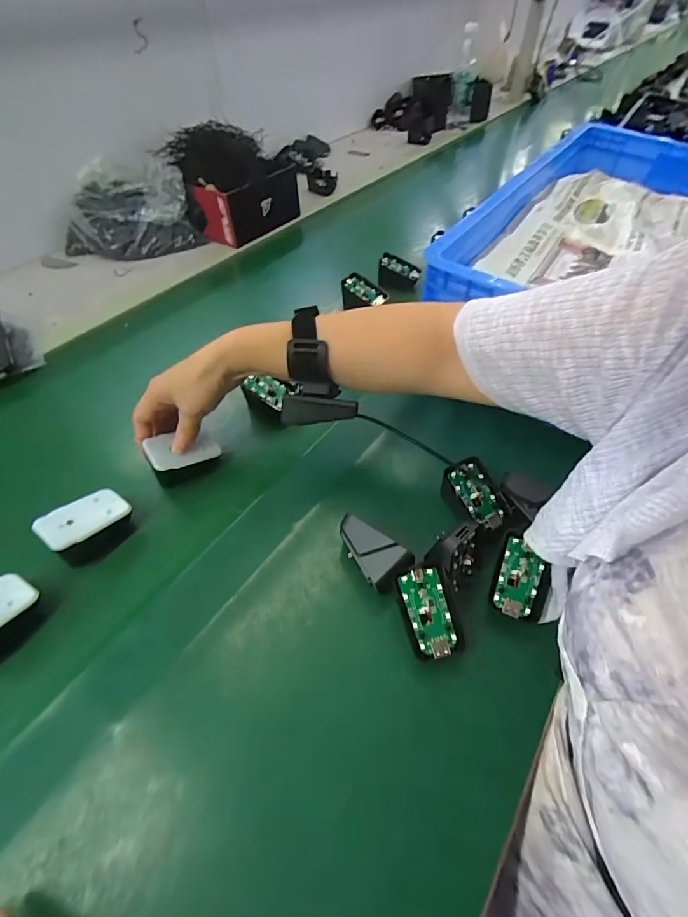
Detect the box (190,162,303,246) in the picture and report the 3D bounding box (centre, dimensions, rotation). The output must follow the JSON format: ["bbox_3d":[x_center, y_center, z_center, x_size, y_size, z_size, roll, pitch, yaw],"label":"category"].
[{"bbox_3d":[-0.171,-0.482,0.785,0.079,0.091,0.190,32,57,24],"label":"box"}]

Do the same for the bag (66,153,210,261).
[{"bbox_3d":[-0.390,-0.438,0.735,0.219,0.111,0.165,-27,55,-21],"label":"bag"}]

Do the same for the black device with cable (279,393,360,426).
[{"bbox_3d":[-0.023,-0.045,0.378,0.068,0.024,0.014,-3,50,-3],"label":"black device with cable"}]

